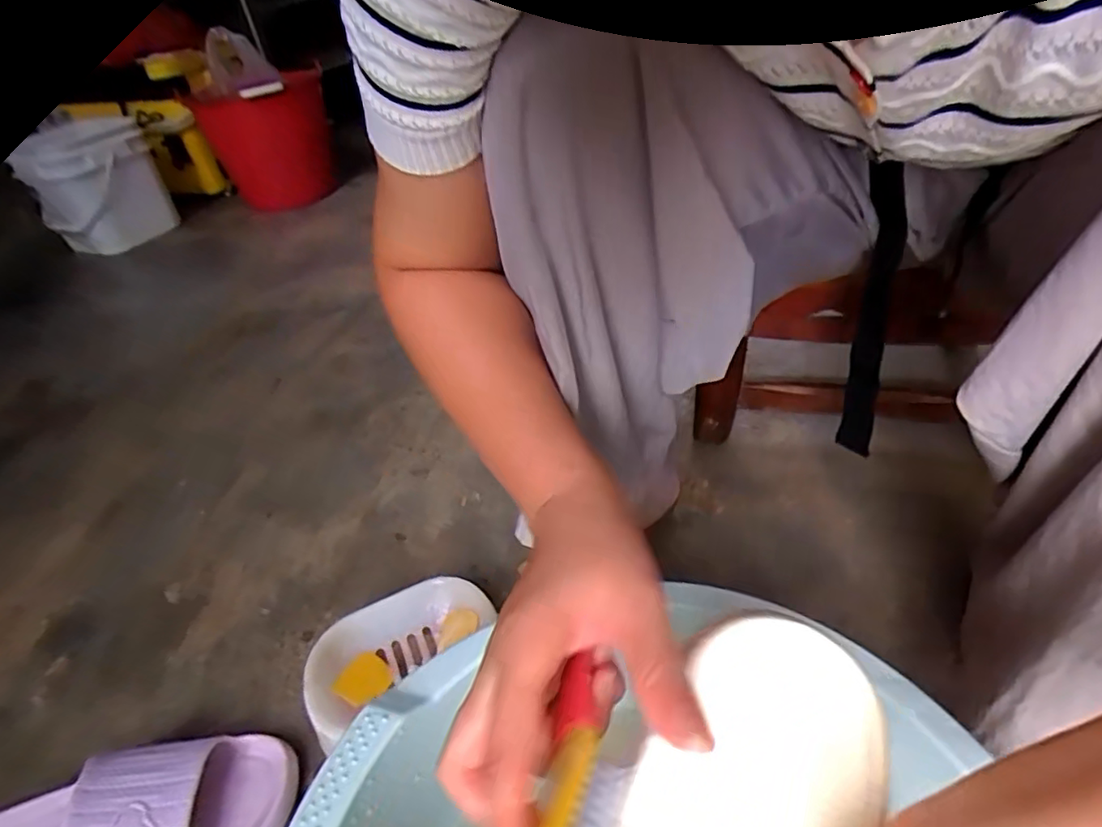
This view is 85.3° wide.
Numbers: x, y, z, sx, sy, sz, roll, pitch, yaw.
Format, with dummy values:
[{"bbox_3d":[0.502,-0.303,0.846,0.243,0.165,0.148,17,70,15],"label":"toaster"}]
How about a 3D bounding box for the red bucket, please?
[{"bbox_3d":[-0.672,-0.676,1.479,0.317,0.245,0.315,-24,42,-20],"label":"red bucket"}]

